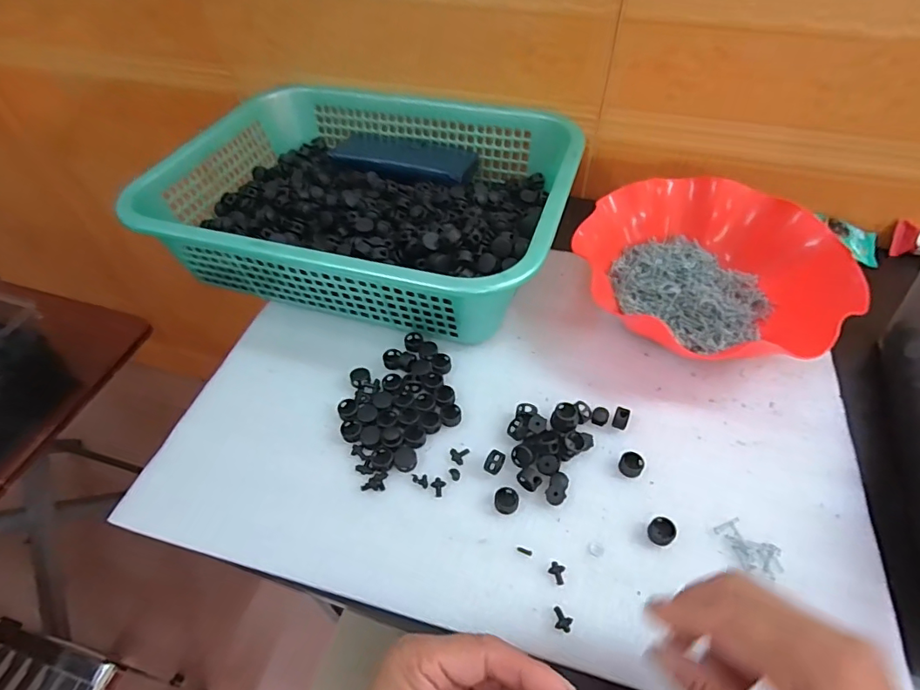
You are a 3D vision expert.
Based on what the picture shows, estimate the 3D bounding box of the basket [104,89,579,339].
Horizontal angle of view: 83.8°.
[{"bbox_3d":[-0.087,-0.158,0.515,0.377,0.082,0.284,14,53,13],"label":"basket"}]

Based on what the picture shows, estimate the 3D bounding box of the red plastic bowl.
[{"bbox_3d":[0.237,-0.074,0.487,0.224,0.058,0.224,-1,51,1],"label":"red plastic bowl"}]

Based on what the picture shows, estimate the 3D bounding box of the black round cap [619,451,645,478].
[{"bbox_3d":[0.127,0.089,0.380,0.017,0.009,0.016,-1,51,1],"label":"black round cap"}]

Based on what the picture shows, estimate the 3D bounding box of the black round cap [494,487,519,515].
[{"bbox_3d":[0.034,0.112,0.369,0.017,0.005,0.018,-1,51,1],"label":"black round cap"}]

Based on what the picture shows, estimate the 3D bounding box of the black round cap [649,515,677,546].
[{"bbox_3d":[0.138,0.128,0.352,0.017,0.010,0.016,-1,51,1],"label":"black round cap"}]

